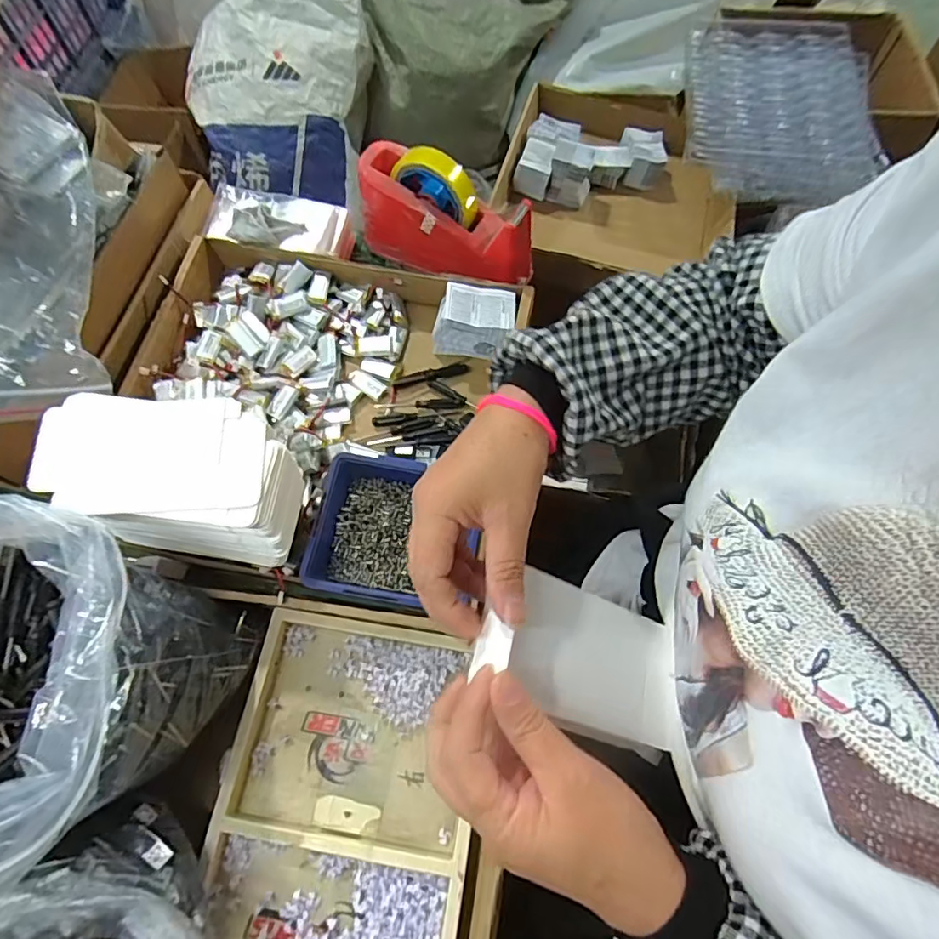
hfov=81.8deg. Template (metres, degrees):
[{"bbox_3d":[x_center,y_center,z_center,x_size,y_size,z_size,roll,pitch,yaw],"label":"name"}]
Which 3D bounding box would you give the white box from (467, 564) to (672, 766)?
[{"bbox_3d":[0.066,0.105,0.304,0.129,0.013,0.074,29,61,-21],"label":"white box"}]

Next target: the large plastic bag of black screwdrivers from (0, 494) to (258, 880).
[{"bbox_3d":[-0.298,0.132,0.353,0.209,0.177,0.199,33,71,13],"label":"large plastic bag of black screwdrivers"}]

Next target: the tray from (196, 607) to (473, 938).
[{"bbox_3d":[-0.100,0.285,0.416,0.190,0.028,0.322,8,67,3],"label":"tray"}]

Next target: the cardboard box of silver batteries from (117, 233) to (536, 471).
[{"bbox_3d":[-0.142,-0.113,0.566,0.359,0.061,0.231,11,67,5],"label":"cardboard box of silver batteries"}]

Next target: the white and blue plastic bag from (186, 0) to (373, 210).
[{"bbox_3d":[-0.394,-0.782,1.154,0.382,0.267,0.316,-8,67,-3],"label":"white and blue plastic bag"}]

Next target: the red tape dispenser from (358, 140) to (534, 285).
[{"bbox_3d":[-0.026,-0.272,0.590,0.198,0.109,0.067,29,70,12],"label":"red tape dispenser"}]

